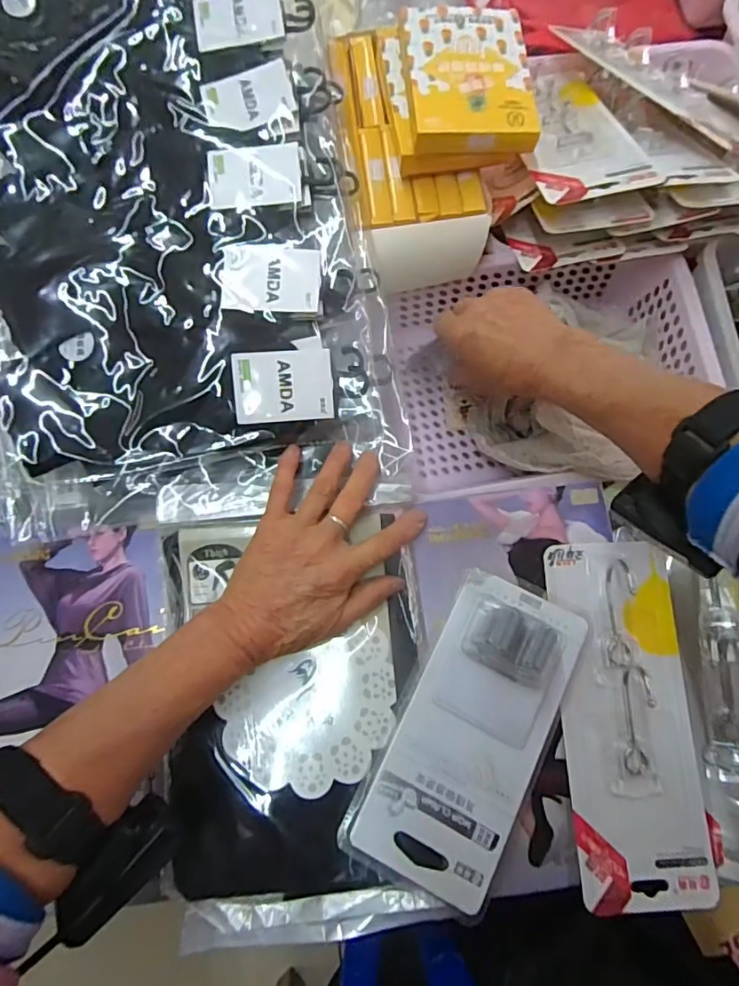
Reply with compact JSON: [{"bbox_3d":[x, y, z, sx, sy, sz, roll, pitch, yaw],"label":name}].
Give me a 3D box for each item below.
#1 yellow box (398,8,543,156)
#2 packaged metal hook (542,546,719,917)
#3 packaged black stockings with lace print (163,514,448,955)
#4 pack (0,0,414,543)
[{"bbox_3d":[0.077,-0.329,0.415,0.098,0.020,0.120,-5,79,-1],"label":"yellow box"},{"bbox_3d":[0.180,0.153,0.364,0.091,0.012,0.233,-2,79,0],"label":"packaged metal hook"},{"bbox_3d":[-0.052,0.153,0.363,0.178,0.024,0.264,-3,79,0],"label":"packaged black stockings with lace print"},{"bbox_3d":[-0.152,-0.193,0.405,0.294,0.069,0.428,-11,79,-2],"label":"pack"}]

